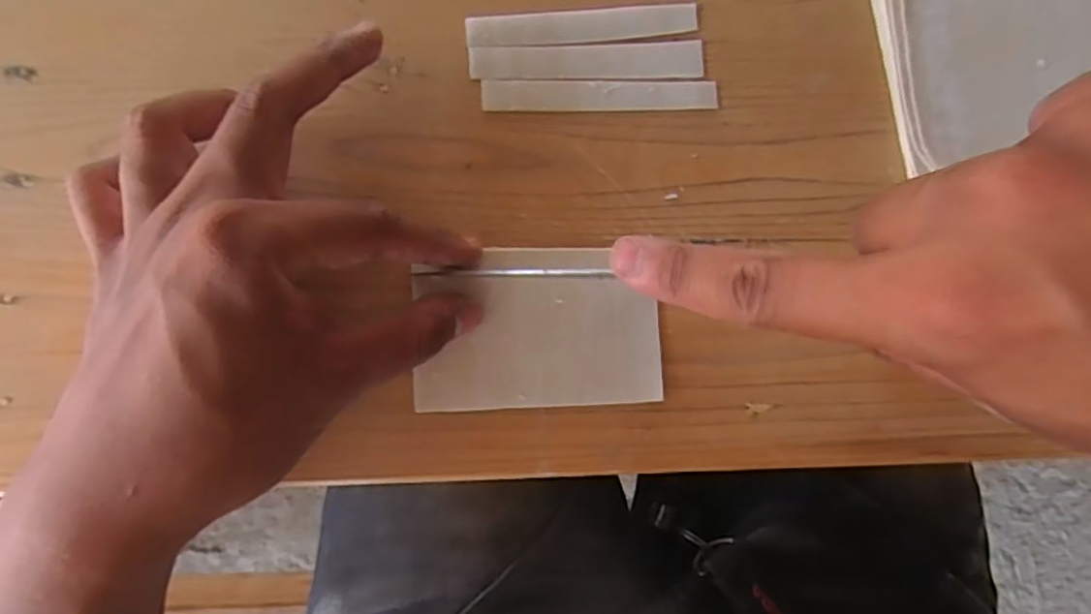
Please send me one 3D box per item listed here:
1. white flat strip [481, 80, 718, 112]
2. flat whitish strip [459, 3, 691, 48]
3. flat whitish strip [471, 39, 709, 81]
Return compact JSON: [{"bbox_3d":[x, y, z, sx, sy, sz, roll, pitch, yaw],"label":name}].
[{"bbox_3d":[0.024,-0.089,0.265,0.098,0.004,0.013,-1,87,-6],"label":"white flat strip"},{"bbox_3d":[0.016,-0.118,0.267,0.097,0.004,0.014,-6,87,-6],"label":"flat whitish strip"},{"bbox_3d":[0.018,-0.103,0.266,0.098,0.004,0.015,-4,87,-6],"label":"flat whitish strip"}]

